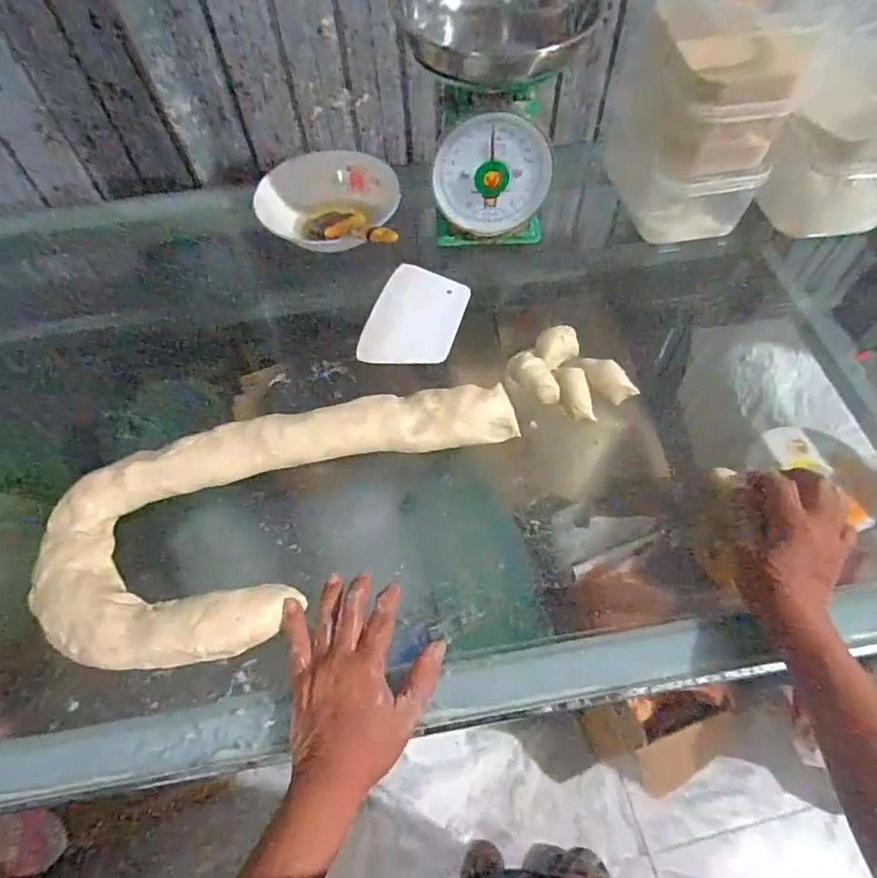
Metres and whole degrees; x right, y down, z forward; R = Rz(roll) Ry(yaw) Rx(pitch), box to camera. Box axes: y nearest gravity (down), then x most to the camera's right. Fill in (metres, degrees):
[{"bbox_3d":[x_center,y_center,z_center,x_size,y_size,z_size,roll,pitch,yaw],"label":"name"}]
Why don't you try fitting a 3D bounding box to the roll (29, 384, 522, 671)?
[{"bbox_3d":[-0.139,0.039,0.491,0.405,0.043,0.204,-37,64,-17],"label":"roll"}]

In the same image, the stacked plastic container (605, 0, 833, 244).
[{"bbox_3d":[0.296,-0.376,0.599,0.140,0.214,0.158,-6,59,0],"label":"stacked plastic container"}]

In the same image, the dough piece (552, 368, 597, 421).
[{"bbox_3d":[0.134,-0.048,0.531,0.028,0.021,0.060,-8,59,-2],"label":"dough piece"}]

